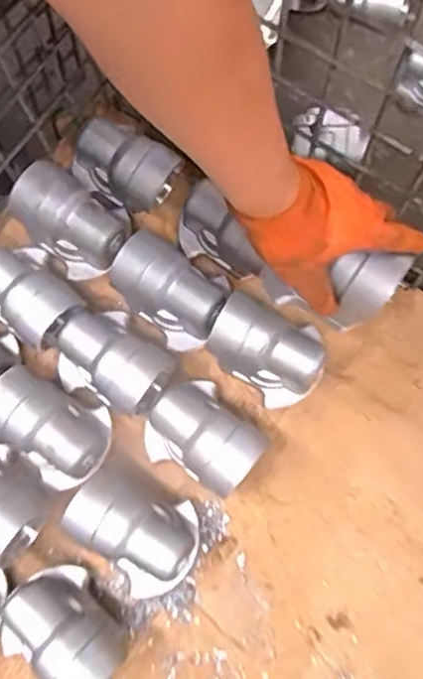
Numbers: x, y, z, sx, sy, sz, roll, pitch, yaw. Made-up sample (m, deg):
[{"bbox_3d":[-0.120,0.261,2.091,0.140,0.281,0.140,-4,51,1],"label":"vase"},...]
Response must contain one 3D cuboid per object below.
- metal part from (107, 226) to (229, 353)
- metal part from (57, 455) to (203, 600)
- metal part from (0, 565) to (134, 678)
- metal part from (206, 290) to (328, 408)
[{"bbox_3d":[-0.048,-0.051,0.708,0.116,0.071,0.076,34,78,11],"label":"metal part"},{"bbox_3d":[-0.075,0.184,0.651,0.127,0.080,0.089,38,79,12],"label":"metal part"},{"bbox_3d":[-0.137,0.277,0.629,0.114,0.079,0.088,38,79,12],"label":"metal part"},{"bbox_3d":[0.059,0.010,0.689,0.116,0.080,0.079,40,80,12],"label":"metal part"}]

